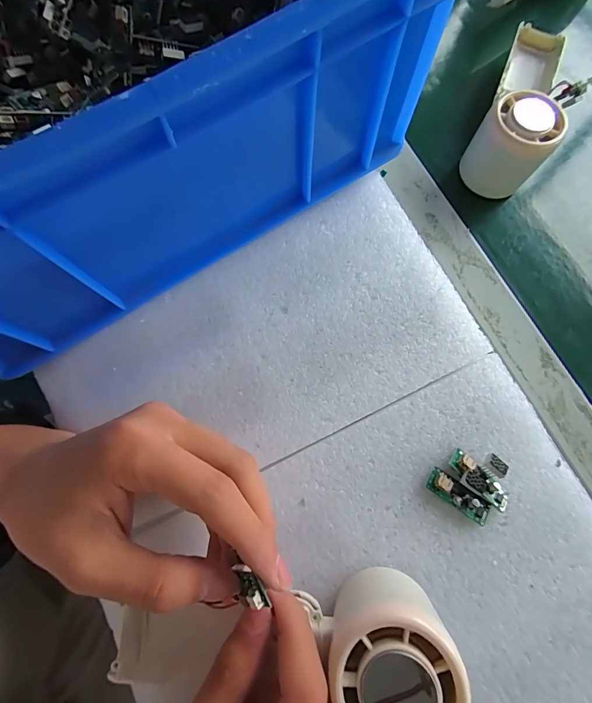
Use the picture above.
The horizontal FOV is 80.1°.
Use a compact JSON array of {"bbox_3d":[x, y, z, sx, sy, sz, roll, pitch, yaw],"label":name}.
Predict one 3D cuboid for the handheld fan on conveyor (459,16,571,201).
[{"bbox_3d":[0.189,-0.210,0.286,0.053,0.052,0.161,25,77,4],"label":"handheld fan on conveyor"}]

